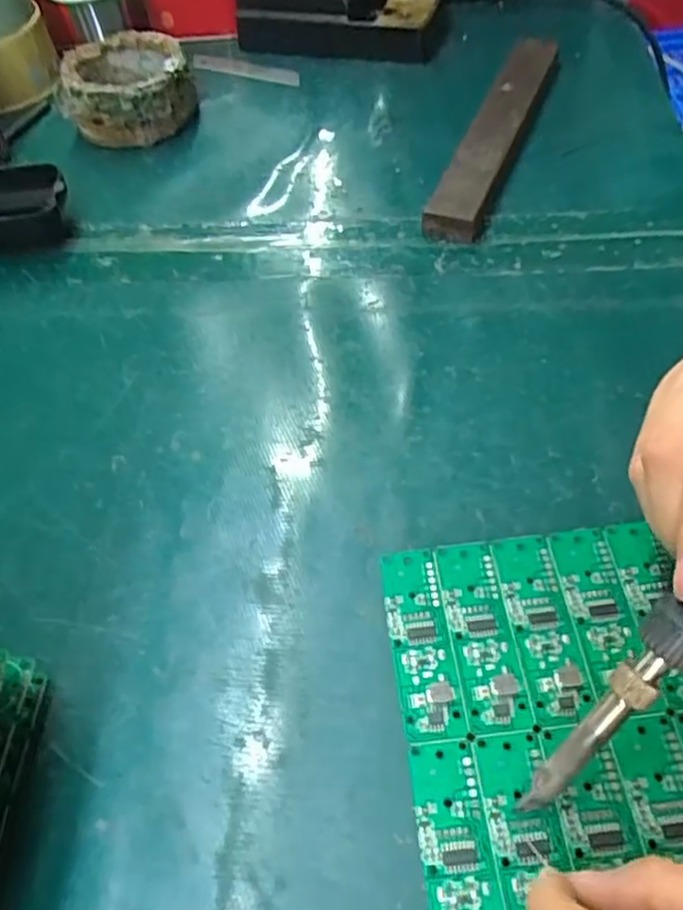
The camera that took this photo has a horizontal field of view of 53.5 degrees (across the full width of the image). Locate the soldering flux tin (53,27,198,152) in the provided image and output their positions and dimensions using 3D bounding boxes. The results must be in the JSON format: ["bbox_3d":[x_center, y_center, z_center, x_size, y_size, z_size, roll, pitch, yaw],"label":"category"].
[{"bbox_3d":[-0.148,-0.254,0.471,0.086,0.044,0.080,-13,55,-5],"label":"soldering flux tin"}]

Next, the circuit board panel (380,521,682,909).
[{"bbox_3d":[0.095,0.083,0.219,0.148,0.004,0.131,-8,54,1],"label":"circuit board panel"}]

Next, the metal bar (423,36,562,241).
[{"bbox_3d":[0.101,-0.213,0.434,0.033,0.016,0.222,17,58,16],"label":"metal bar"}]

